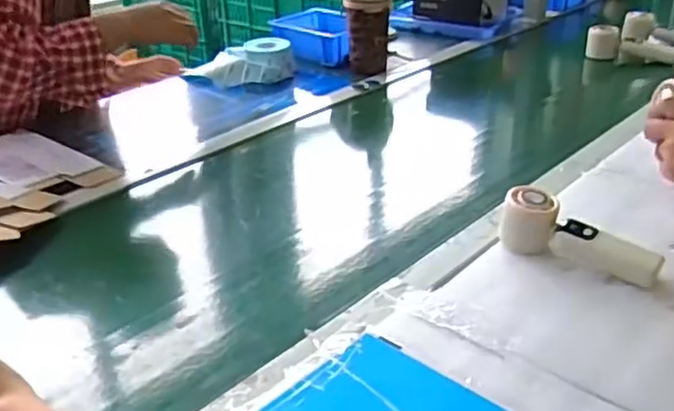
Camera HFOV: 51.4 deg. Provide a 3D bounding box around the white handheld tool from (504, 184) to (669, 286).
[{"bbox_3d":[0.249,0.030,0.719,0.158,0.063,0.048,11,31,23],"label":"white handheld tool"}]

